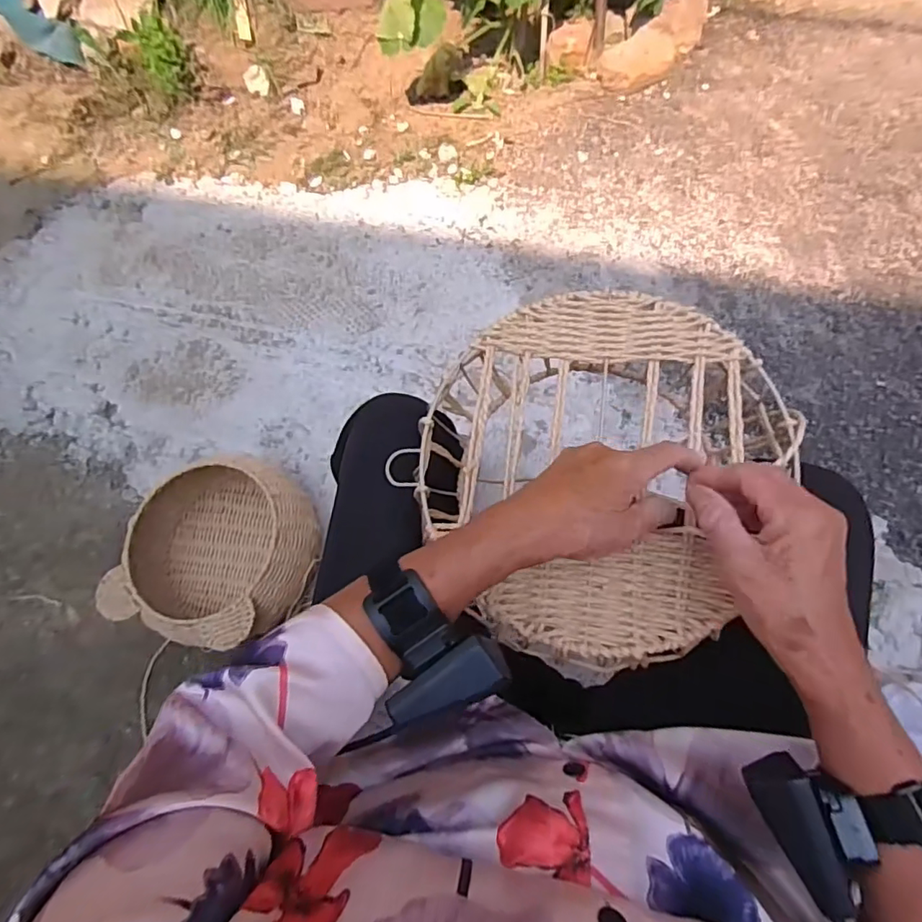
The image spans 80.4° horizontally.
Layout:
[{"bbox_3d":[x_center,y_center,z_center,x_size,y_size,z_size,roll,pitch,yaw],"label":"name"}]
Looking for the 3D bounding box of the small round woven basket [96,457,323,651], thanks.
[{"bbox_3d":[-0.380,0.141,0.873,0.257,0.163,0.270,-1,64,3],"label":"small round woven basket"}]

